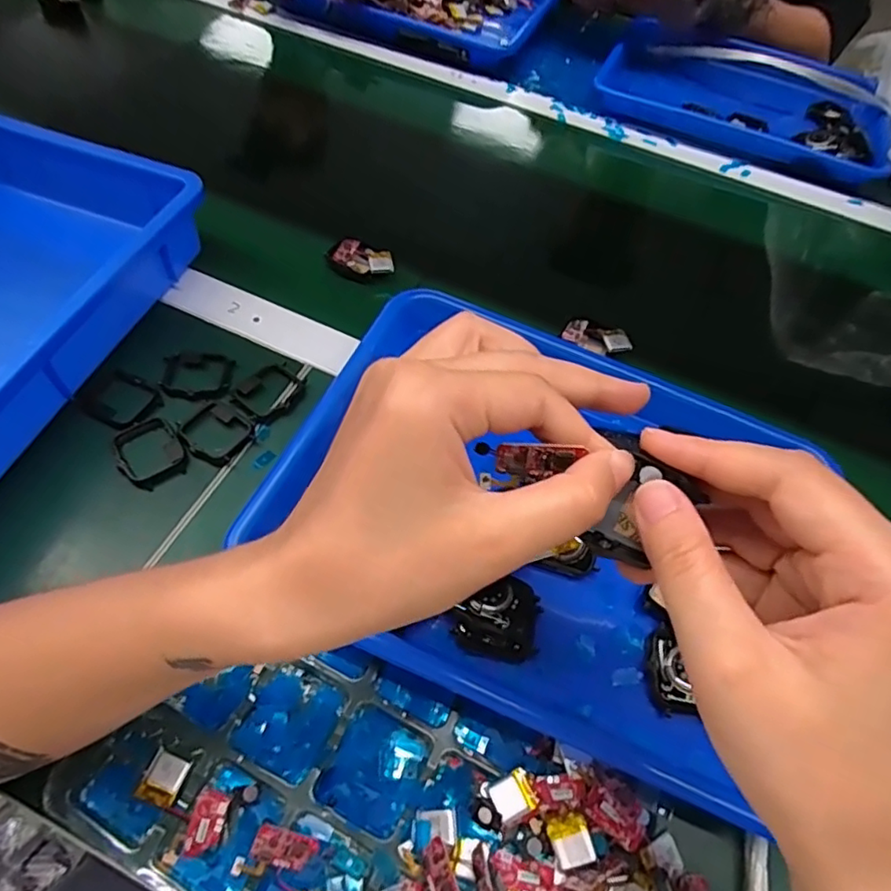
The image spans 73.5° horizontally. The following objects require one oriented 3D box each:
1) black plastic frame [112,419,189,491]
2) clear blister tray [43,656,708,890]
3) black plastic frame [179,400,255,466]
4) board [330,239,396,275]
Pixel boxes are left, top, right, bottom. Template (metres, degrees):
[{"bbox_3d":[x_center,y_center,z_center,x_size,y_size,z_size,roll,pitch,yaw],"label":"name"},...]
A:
[{"bbox_3d":[-0.190,0.004,0.385,0.041,0.008,0.045,-36,67,-21],"label":"black plastic frame"},{"bbox_3d":[-0.016,0.186,0.279,0.306,0.024,0.133,23,61,11],"label":"clear blister tray"},{"bbox_3d":[-0.151,-0.010,0.394,0.045,0.006,0.041,27,62,13],"label":"black plastic frame"},{"bbox_3d":[-0.068,-0.155,0.494,0.053,0.012,0.032,34,64,16],"label":"board"}]

